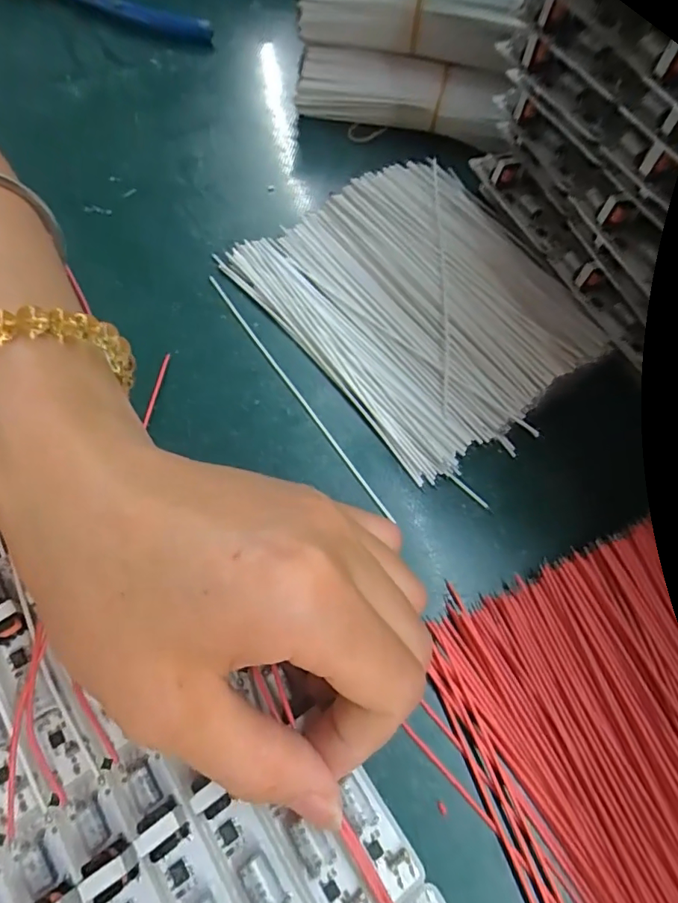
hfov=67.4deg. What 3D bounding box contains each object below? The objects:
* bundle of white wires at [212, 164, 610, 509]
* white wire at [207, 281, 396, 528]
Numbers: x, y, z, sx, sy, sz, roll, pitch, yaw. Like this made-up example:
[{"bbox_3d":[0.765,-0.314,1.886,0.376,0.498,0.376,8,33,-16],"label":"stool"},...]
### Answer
[{"bbox_3d":[0.039,-0.068,0.226,0.118,0.016,0.143,-32,69,-18],"label":"bundle of white wires"},{"bbox_3d":[-0.020,-0.028,0.213,0.004,0.006,0.134,-31,70,-17],"label":"white wire"}]

